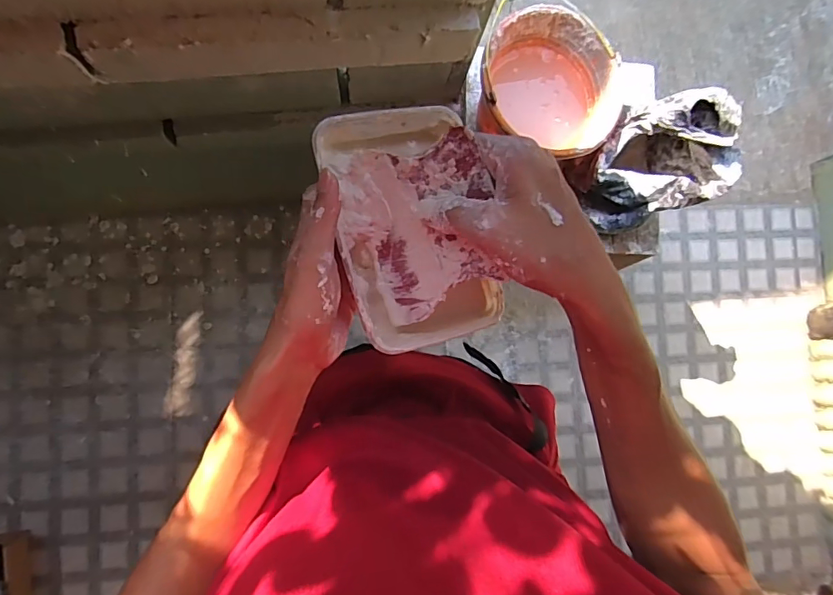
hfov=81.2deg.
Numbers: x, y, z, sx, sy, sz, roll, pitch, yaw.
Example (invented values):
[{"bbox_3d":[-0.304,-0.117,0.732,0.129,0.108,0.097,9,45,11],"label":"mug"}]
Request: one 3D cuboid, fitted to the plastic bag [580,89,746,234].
[{"bbox_3d":[0.458,-0.257,0.936,0.200,0.245,0.199,-24,89,-7],"label":"plastic bag"}]

